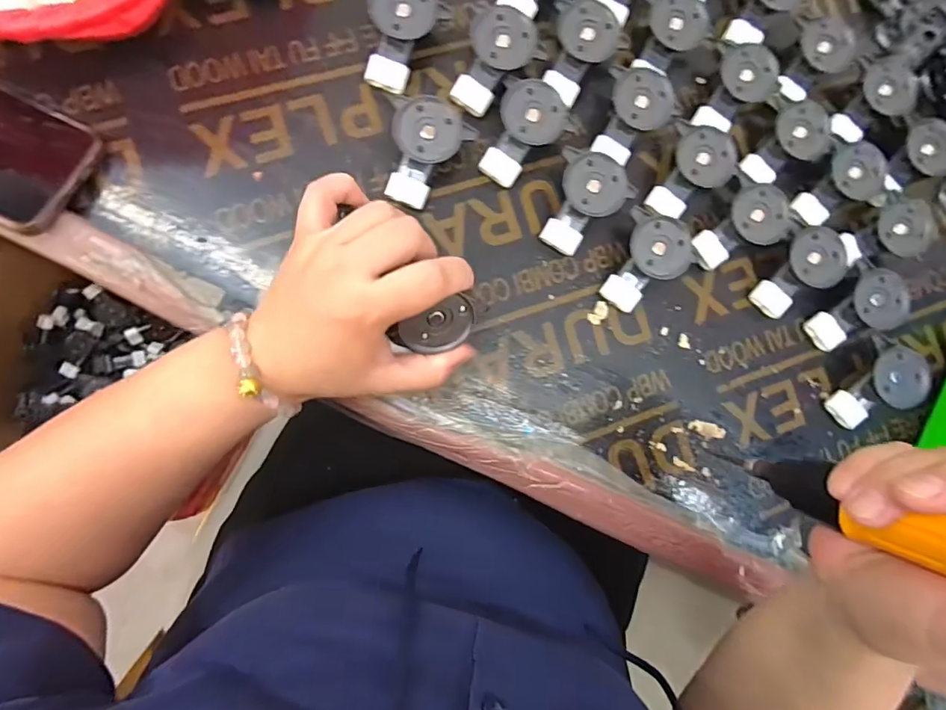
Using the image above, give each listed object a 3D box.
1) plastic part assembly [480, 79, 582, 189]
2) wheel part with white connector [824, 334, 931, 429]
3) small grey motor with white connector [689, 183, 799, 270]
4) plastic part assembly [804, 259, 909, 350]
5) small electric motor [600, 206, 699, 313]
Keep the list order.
[{"bbox_3d":[0.039,-0.151,0.347,0.055,0.029,0.067,26,83,-5],"label":"plastic part assembly"},{"bbox_3d":[0.304,0.026,0.373,0.041,0.031,0.068,33,83,-5],"label":"wheel part with white connector"},{"bbox_3d":[0.194,-0.094,0.366,0.068,0.027,0.042,-23,90,-9],"label":"small grey motor with white connector"},{"bbox_3d":[0.292,-0.031,0.375,0.043,0.031,0.071,40,82,-4],"label":"plastic part assembly"},{"bbox_3d":[0.124,-0.064,0.354,0.045,0.029,0.065,19,84,-6],"label":"small electric motor"}]

